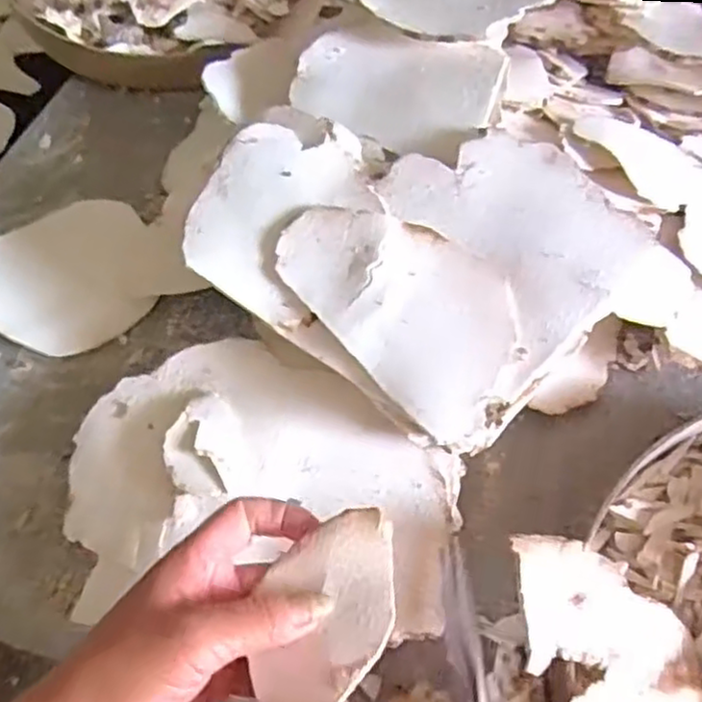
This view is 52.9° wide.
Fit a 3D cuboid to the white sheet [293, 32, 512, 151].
[{"bbox_3d":[0.029,-0.181,0.488,0.142,0.012,0.099,11,60,11],"label":"white sheet"}]

